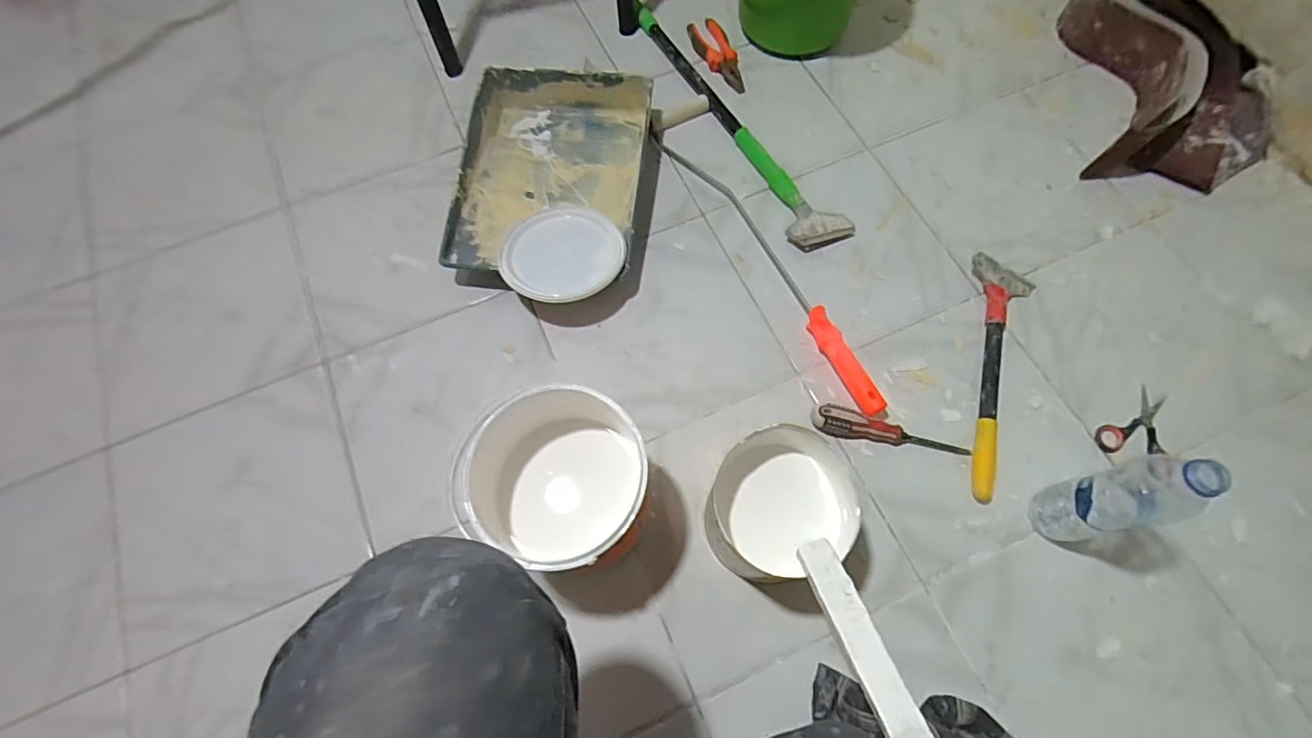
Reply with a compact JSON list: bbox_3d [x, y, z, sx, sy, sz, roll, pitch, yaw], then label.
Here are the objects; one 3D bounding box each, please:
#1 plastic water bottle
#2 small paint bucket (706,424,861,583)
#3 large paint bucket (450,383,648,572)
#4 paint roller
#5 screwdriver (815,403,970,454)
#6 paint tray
[{"bbox_3d":[0.476,0.134,0.591,0.060,0.221,0.061,-1,66,1],"label":"plastic water bottle"},{"bbox_3d":[0.137,0.159,0.644,0.148,0.152,0.144,-1,67,2],"label":"small paint bucket"},{"bbox_3d":[-0.105,0.140,0.639,0.188,0.186,0.166,3,66,3],"label":"large paint bucket"},{"bbox_3d":[0.144,-0.191,0.844,0.103,0.031,0.600,-20,67,-7],"label":"paint roller"},{"bbox_3d":[0.296,0.083,0.727,0.195,0.030,0.032,14,67,8],"label":"screwdriver"},{"bbox_3d":[-0.161,-0.307,0.889,0.275,0.068,0.353,5,67,4],"label":"paint tray"}]

